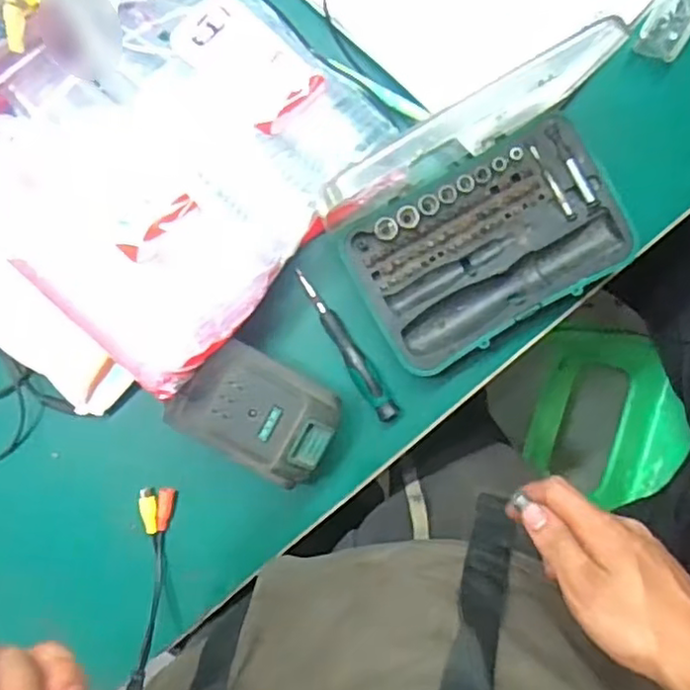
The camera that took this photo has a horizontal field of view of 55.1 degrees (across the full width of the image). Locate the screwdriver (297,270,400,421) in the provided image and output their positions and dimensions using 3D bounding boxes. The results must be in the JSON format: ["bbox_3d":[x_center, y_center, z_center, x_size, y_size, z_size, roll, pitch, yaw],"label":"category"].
[{"bbox_3d":[0.000,0.001,0.503,0.016,0.016,0.131,-33,92,-2],"label":"screwdriver"}]

